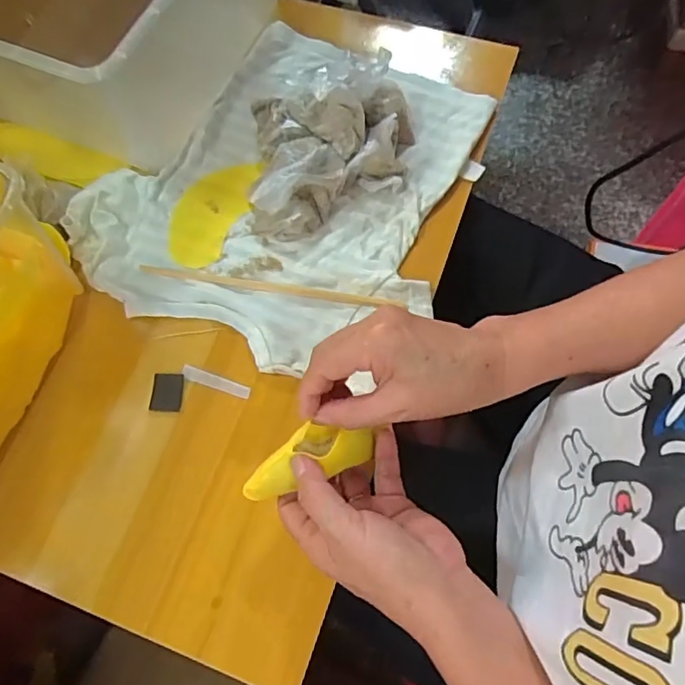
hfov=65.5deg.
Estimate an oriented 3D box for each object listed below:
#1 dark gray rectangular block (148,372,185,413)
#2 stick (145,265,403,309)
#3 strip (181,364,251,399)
[{"bbox_3d":[-0.140,0.039,0.425,0.024,0.004,0.031,0,70,2],"label":"dark gray rectangular block"},{"bbox_3d":[-0.062,-0.047,0.448,0.224,0.006,0.009,9,71,6],"label":"stick"},{"bbox_3d":[-0.102,0.031,0.428,0.059,0.004,0.011,18,72,9],"label":"strip"}]

